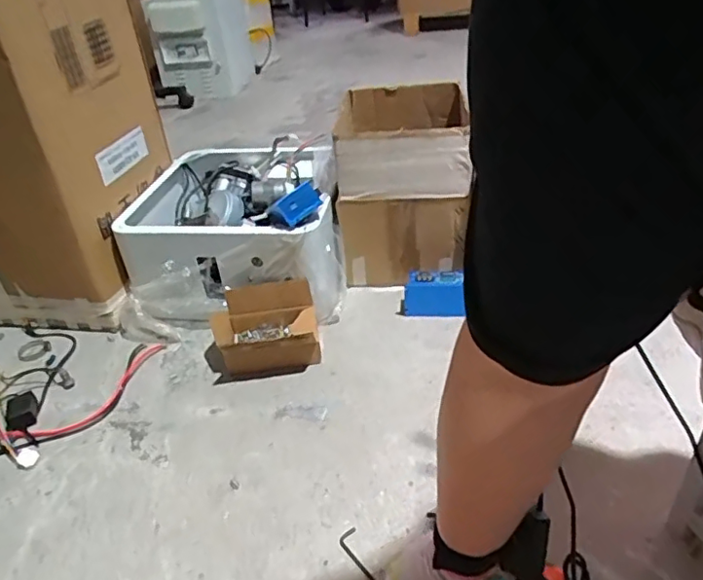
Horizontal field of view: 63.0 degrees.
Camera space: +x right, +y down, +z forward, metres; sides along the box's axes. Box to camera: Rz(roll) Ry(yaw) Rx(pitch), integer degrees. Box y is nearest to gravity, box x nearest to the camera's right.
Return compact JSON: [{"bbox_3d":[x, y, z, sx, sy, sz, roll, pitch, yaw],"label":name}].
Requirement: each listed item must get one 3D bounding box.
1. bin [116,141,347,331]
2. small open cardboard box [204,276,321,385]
[{"bbox_3d":[-0.226,-0.127,1.188,0.398,0.218,0.396,-4,35,1],"label":"bin"},{"bbox_3d":[-0.161,0.075,1.009,0.202,0.095,0.144,-9,35,-6],"label":"small open cardboard box"}]

